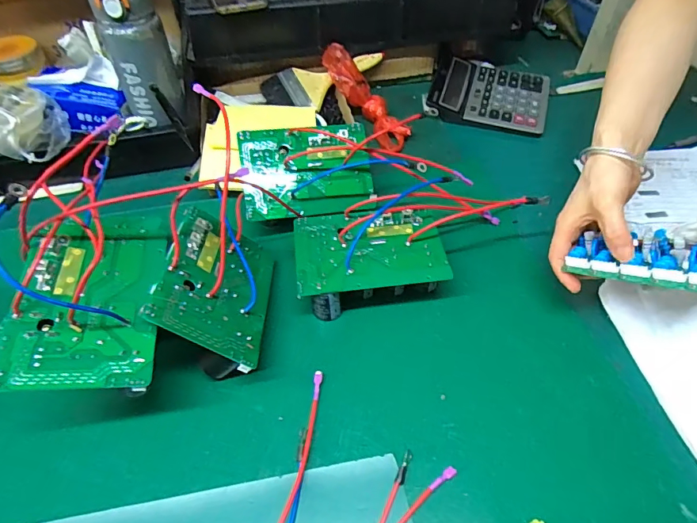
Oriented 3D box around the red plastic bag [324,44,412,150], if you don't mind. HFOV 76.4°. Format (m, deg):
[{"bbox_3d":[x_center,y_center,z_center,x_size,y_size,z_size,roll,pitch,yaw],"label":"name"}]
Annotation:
[{"bbox_3d":[0.025,-0.254,0.697,0.058,0.044,0.194,-35,86,-24],"label":"red plastic bag"}]

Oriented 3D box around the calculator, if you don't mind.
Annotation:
[{"bbox_3d":[0.234,-0.278,0.740,0.189,0.041,0.153,11,51,12],"label":"calculator"}]

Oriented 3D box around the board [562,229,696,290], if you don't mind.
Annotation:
[{"bbox_3d":[0.259,-0.002,0.385,0.045,0.025,0.121,-39,24,-26],"label":"board"}]

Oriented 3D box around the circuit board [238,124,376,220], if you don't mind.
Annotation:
[{"bbox_3d":[-0.050,-0.113,0.544,0.157,0.022,0.110,-7,89,-12],"label":"circuit board"}]

